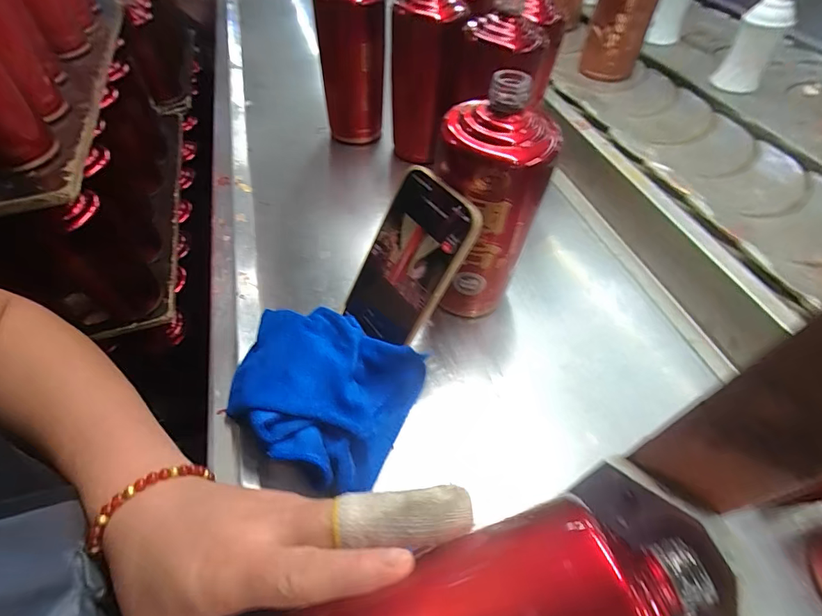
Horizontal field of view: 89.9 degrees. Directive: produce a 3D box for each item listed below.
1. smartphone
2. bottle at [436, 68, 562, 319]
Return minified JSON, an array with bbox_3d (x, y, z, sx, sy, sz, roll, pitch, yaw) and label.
[{"bbox_3d":[-0.005,-0.031,0.315,0.010,0.139,0.075,-14,52,-48],"label":"smartphone"},{"bbox_3d":[0.059,-0.068,0.329,0.075,0.198,0.072,6,53,6],"label":"bottle"}]

